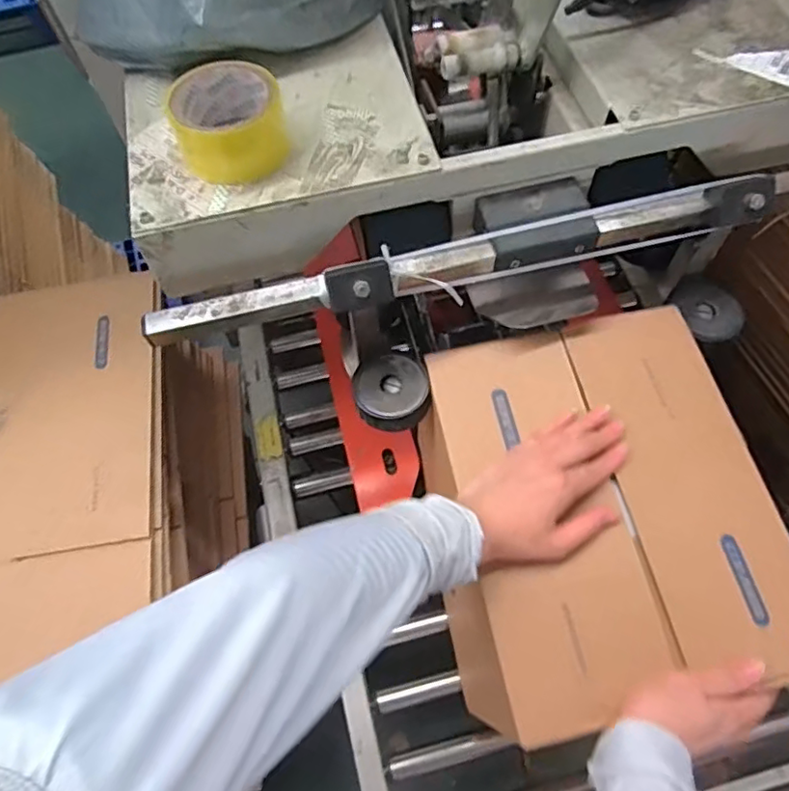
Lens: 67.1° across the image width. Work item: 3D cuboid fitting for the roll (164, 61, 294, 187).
[{"bbox_3d":[-0.141,-0.237,0.514,0.090,0.055,0.087,-1,64,1],"label":"roll"}]

